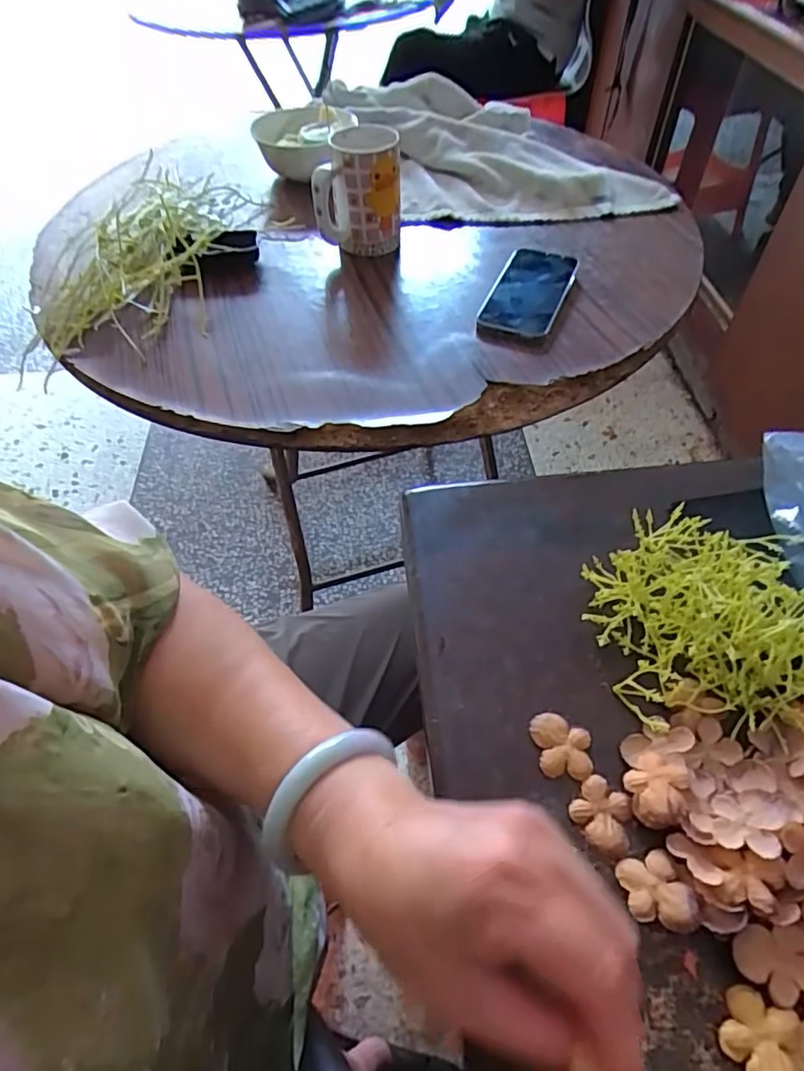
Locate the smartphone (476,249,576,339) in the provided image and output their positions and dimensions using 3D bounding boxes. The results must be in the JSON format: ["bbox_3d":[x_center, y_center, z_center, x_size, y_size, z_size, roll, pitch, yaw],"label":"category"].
[{"bbox_3d":[0.147,-0.281,0.667,0.082,0.010,0.164,15,57,17],"label":"smartphone"}]

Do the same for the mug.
[{"bbox_3d":[-0.053,-0.418,0.716,0.100,0.121,0.088,-2,48,1],"label":"mug"}]

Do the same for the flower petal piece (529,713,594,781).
[{"bbox_3d":[0.089,0.116,0.327,0.032,0.004,0.034,2,48,4],"label":"flower petal piece"}]

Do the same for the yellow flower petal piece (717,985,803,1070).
[{"bbox_3d":[0.159,0.218,0.245,0.047,0.009,0.037,17,51,16],"label":"yellow flower petal piece"}]

